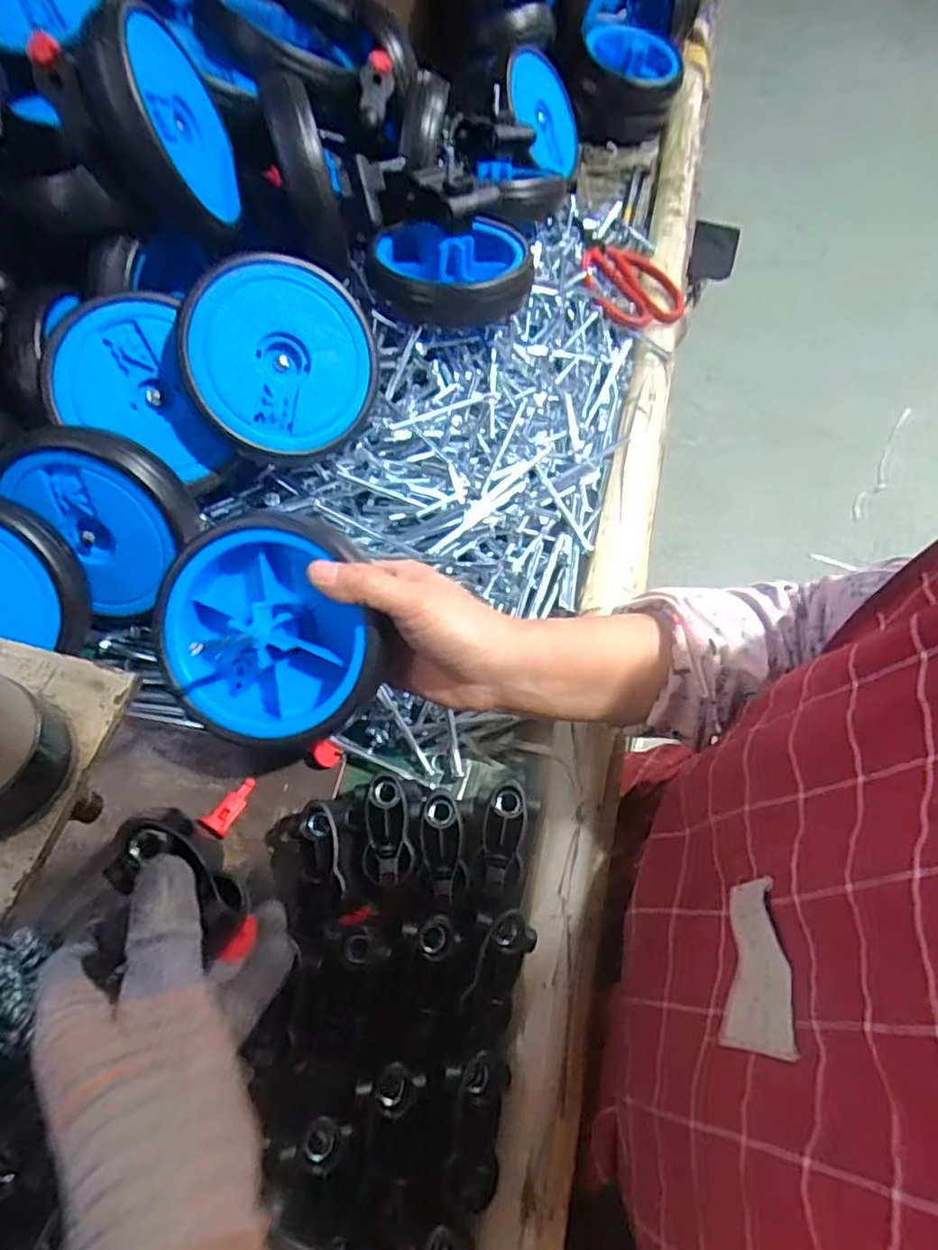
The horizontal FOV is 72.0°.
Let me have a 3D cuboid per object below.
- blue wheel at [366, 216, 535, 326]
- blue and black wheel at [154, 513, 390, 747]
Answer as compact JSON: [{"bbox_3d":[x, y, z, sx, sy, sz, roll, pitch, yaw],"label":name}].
[{"bbox_3d":[-0.016,-0.284,0.510,0.127,0.038,0.113,8,62,4],"label":"blue wheel"},{"bbox_3d":[-0.114,0.004,0.371,0.128,0.038,0.128,-9,94,7],"label":"blue and black wheel"}]

